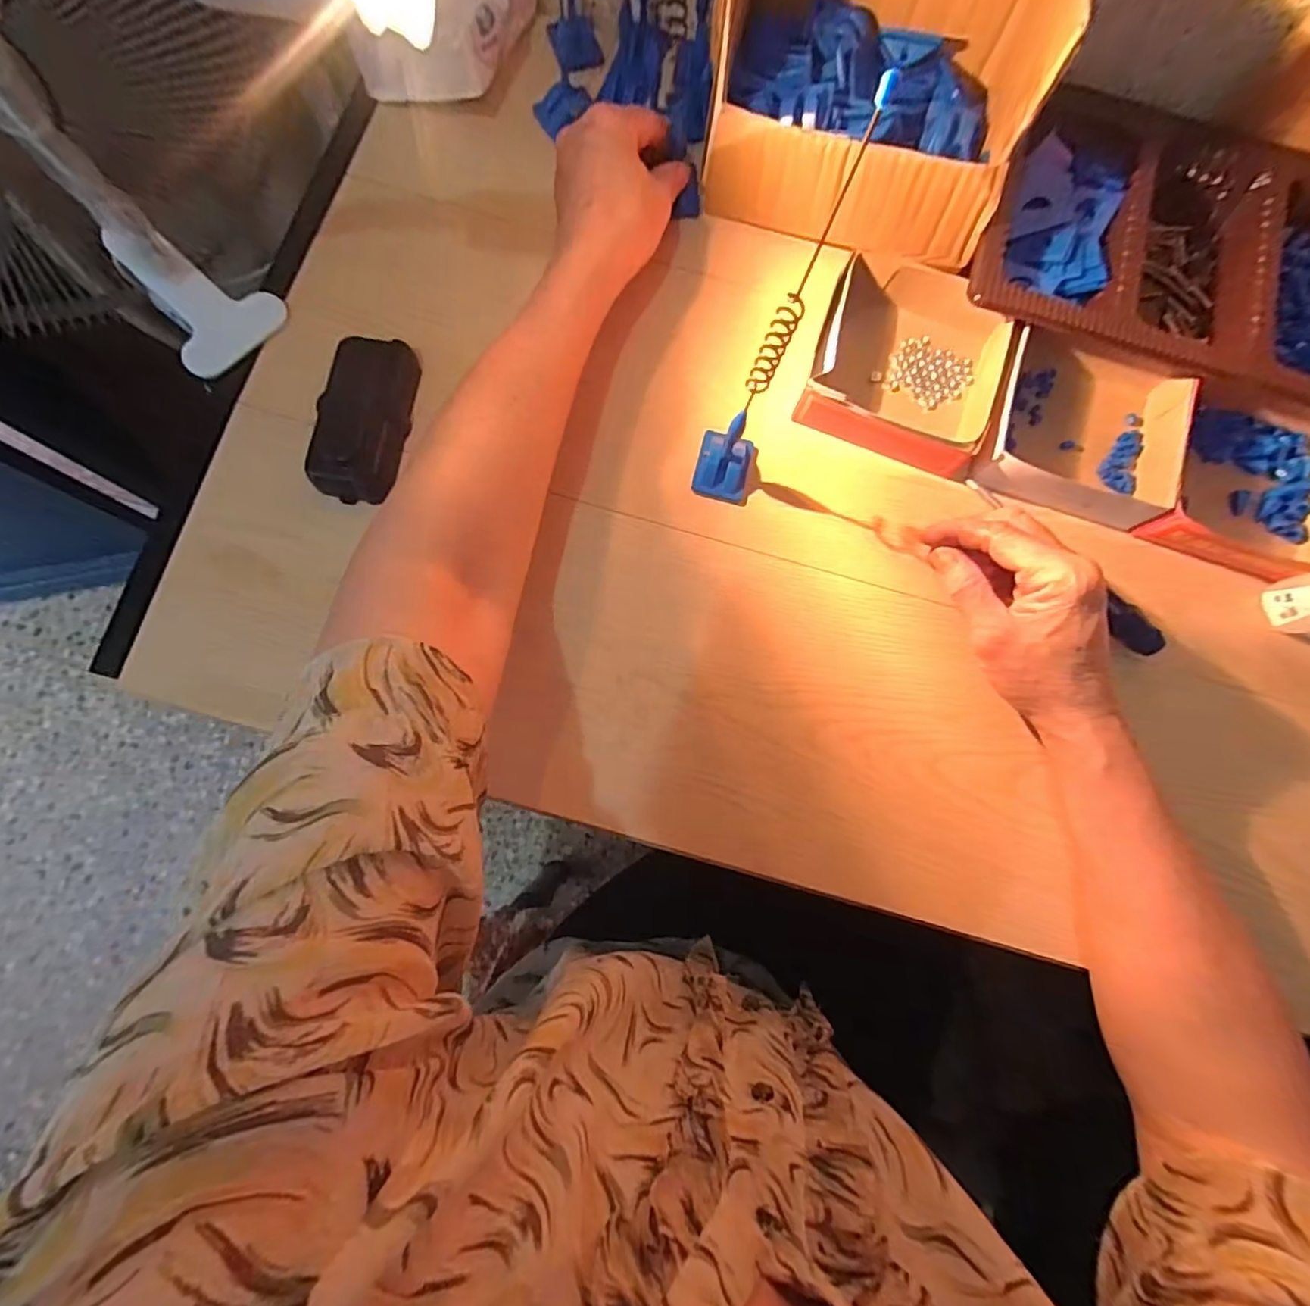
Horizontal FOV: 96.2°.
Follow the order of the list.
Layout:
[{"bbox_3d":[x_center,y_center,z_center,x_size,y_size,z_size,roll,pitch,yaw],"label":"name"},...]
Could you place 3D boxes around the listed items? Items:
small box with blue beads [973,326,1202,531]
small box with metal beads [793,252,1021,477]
[{"bbox_3d":[0.290,-0.156,0.396,0.119,0.033,0.130,18,79,1],"label":"small box with blue beads"},{"bbox_3d":[0.175,-0.201,0.399,0.123,0.033,0.144,19,79,2],"label":"small box with metal beads"}]

